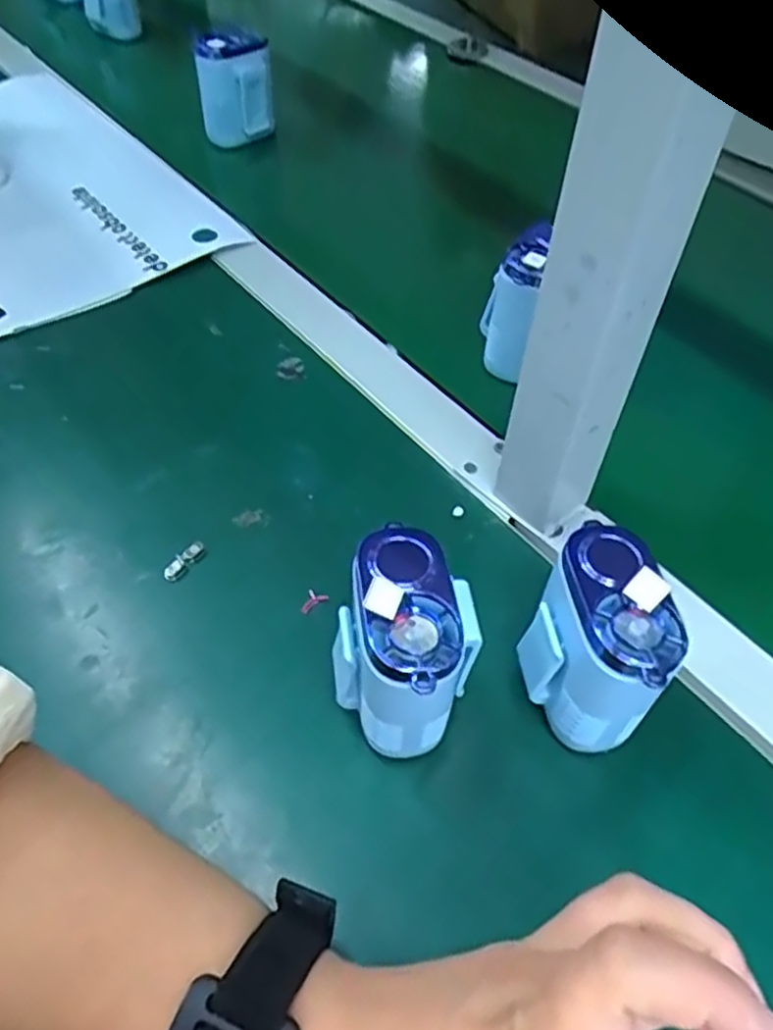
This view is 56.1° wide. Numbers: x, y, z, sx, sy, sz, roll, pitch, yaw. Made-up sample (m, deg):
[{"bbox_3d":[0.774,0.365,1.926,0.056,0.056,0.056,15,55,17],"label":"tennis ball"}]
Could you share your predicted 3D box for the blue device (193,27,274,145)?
[{"bbox_3d":[-0.132,-0.372,0.635,0.062,0.078,0.033,-5,52,-4],"label":"blue device"}]

